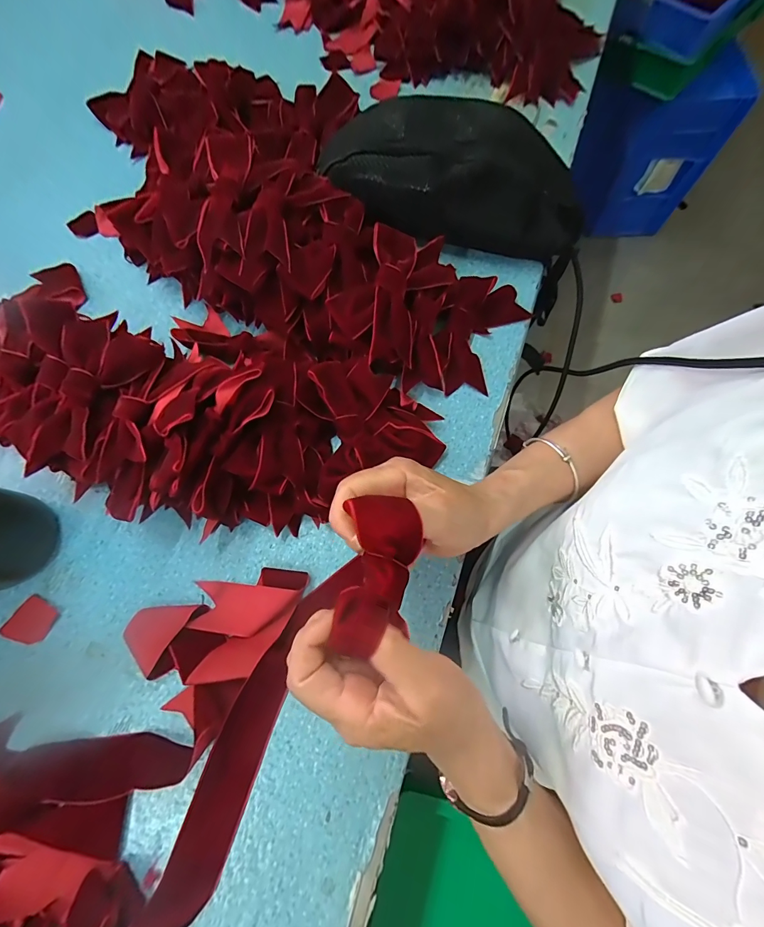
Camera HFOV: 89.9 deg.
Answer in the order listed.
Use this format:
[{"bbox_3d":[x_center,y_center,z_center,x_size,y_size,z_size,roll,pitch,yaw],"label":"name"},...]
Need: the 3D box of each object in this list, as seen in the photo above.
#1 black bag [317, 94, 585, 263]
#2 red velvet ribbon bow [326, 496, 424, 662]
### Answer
[{"bbox_3d":[0.081,-0.303,0.394,0.263,0.082,0.118,15,75,6],"label":"black bag"},{"bbox_3d":[-0.002,0.063,0.221,0.041,0.027,0.083,13,76,5],"label":"red velvet ribbon bow"}]

